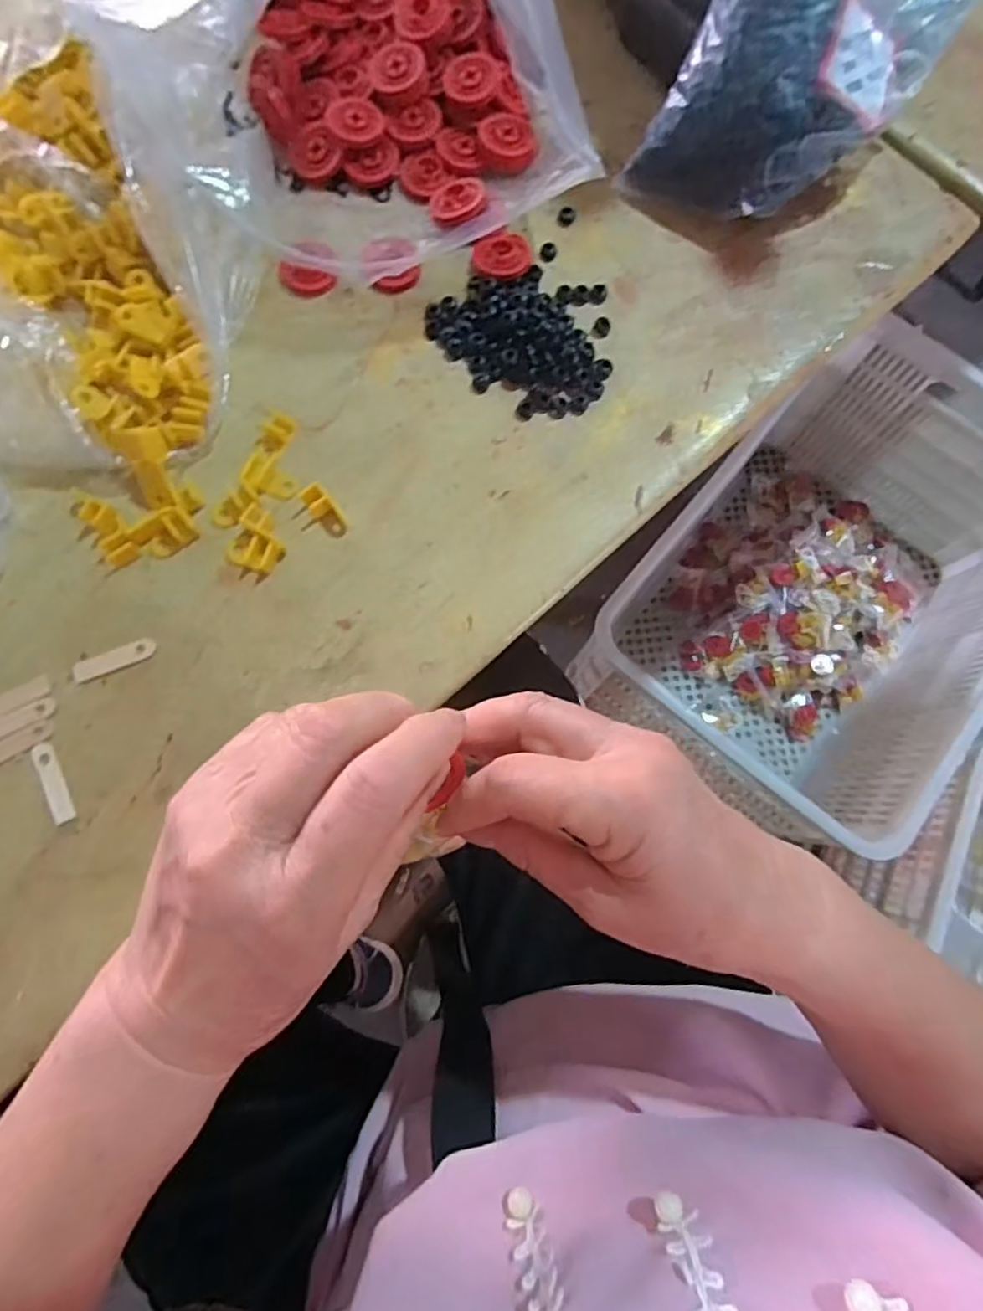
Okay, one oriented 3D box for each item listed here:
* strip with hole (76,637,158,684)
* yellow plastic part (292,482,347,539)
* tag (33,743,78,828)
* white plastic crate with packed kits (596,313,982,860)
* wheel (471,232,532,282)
[{"bbox_3d":[-0.184,0.002,0.324,0.039,0.004,0.011,-20,77,-5],"label":"strip with hole"},{"bbox_3d":[-0.088,-0.071,0.338,0.020,0.012,0.025,-33,79,-8],"label":"yellow plastic part"},{"bbox_3d":[-0.203,0.059,0.309,0.010,0.004,0.039,-25,78,-7],"label":"tag"},{"bbox_3d":[0.453,-0.074,0.934,0.405,0.315,0.597,39,79,7],"label":"white plastic crate with packed kits"},{"bbox_3d":[0.005,-0.224,0.373,0.030,0.010,0.028,40,79,8],"label":"wheel"}]

